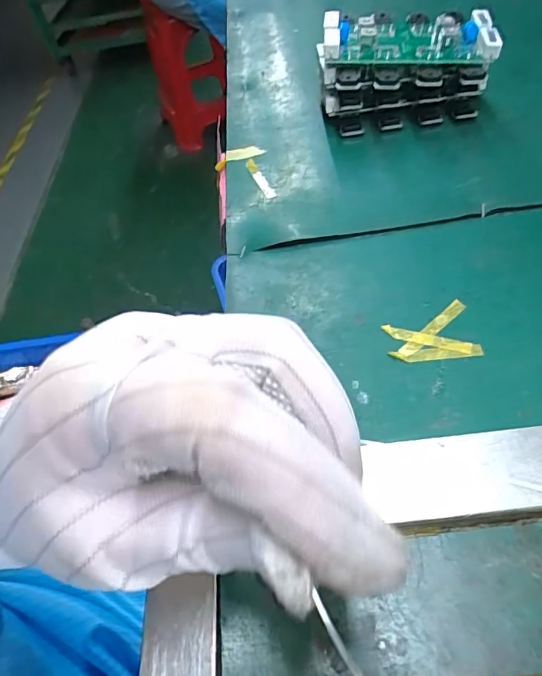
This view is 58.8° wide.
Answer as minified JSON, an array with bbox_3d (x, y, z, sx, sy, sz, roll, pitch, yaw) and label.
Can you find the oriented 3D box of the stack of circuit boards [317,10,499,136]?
[{"bbox_3d":[0.089,-0.186,0.326,0.111,0.054,0.081,-3,52,9],"label":"stack of circuit boards"}]

